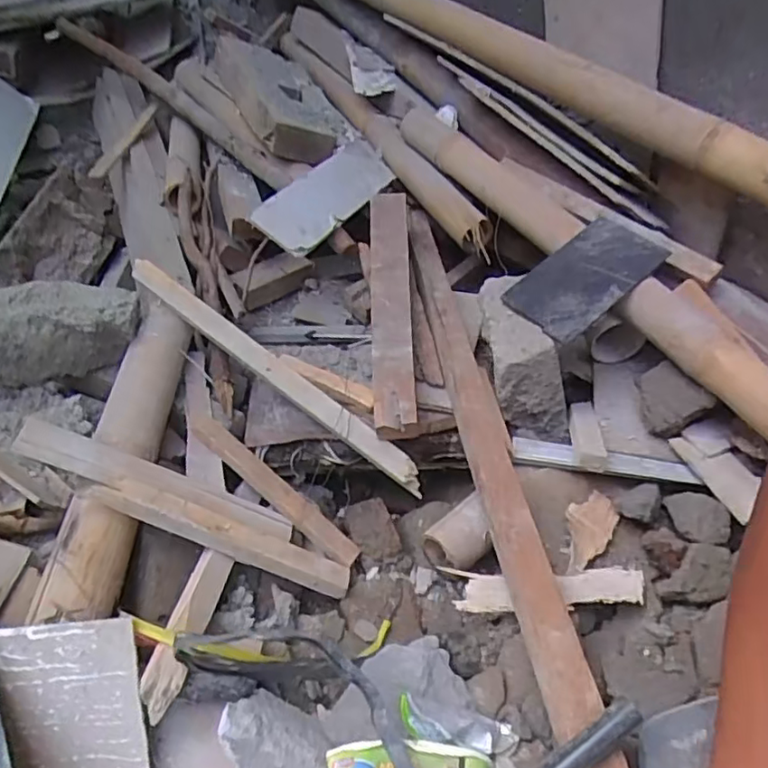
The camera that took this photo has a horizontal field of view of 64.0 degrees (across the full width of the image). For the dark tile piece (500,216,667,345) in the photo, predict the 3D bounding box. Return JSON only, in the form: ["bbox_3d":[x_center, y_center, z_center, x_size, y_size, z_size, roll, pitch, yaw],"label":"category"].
[{"bbox_3d":[0.253,-0.136,0.764,0.192,0.012,0.106,-39,59,-19],"label":"dark tile piece"}]

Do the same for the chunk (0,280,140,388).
[{"bbox_3d":[-0.414,-0.069,0.781,0.207,0.107,0.091,-12,51,-12],"label":"chunk"}]

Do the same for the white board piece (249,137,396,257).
[{"bbox_3d":[-0.078,-0.318,0.997,0.106,0.017,0.351,34,45,-1],"label":"white board piece"}]

